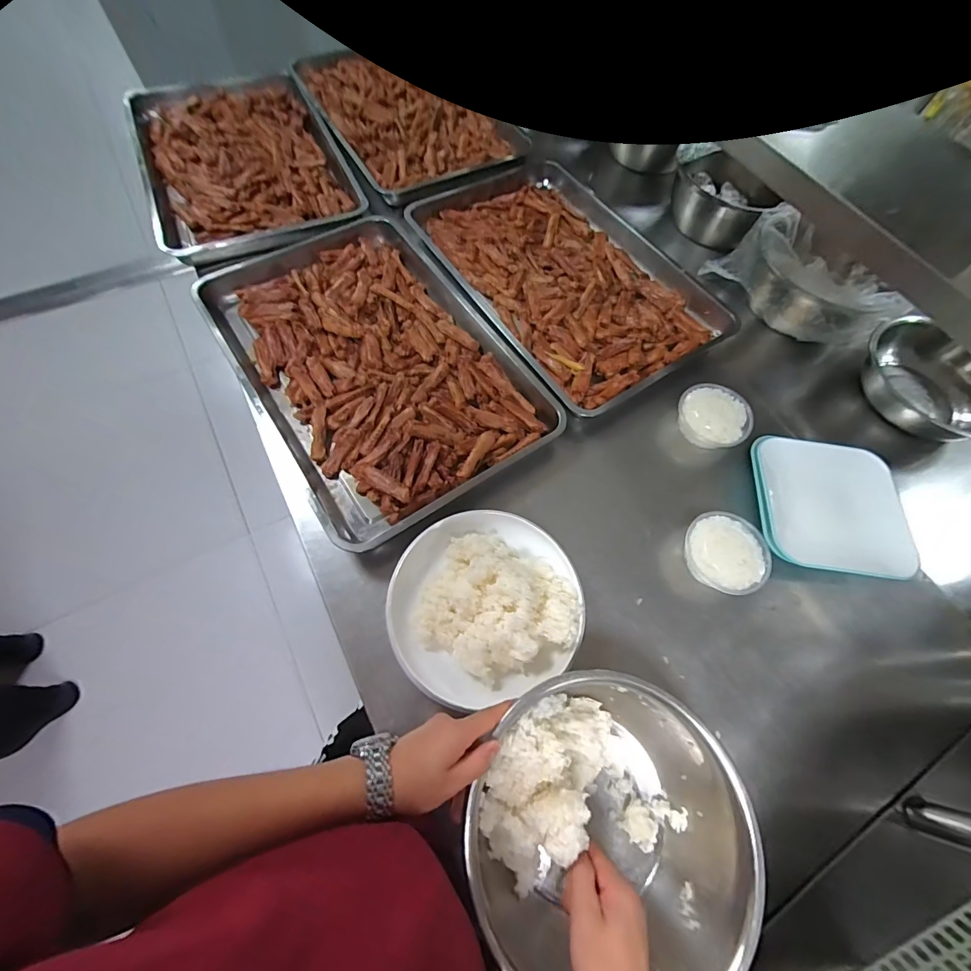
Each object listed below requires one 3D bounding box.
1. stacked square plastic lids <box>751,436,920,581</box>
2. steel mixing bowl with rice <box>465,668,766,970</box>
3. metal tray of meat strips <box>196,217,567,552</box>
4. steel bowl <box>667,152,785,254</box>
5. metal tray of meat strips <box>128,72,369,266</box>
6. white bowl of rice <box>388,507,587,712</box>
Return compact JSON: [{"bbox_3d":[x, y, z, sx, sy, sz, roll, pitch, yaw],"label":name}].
[{"bbox_3d":[0.513,0.029,0.630,0.204,0.034,0.206,8,65,1],"label":"stacked square plastic lids"},{"bbox_3d":[0.121,0.343,0.434,0.258,0.132,0.263,1,66,-2],"label":"steel mixing bowl with rice"},{"bbox_3d":[-0.200,-0.233,0.715,0.399,0.048,0.640,-31,71,-16],"label":"metal tray of meat strips"},{"bbox_3d":[0.546,-0.643,0.954,0.179,0.101,0.204,-39,73,-18],"label":"steel bowl"},{"bbox_3d":[-0.595,-0.798,1.015,0.418,0.069,0.734,-23,69,-13],"label":"metal tray of meat strips"},{"bbox_3d":[-0.001,0.144,0.535,0.230,0.093,0.229,1,66,-2],"label":"white bowl of rice"}]

